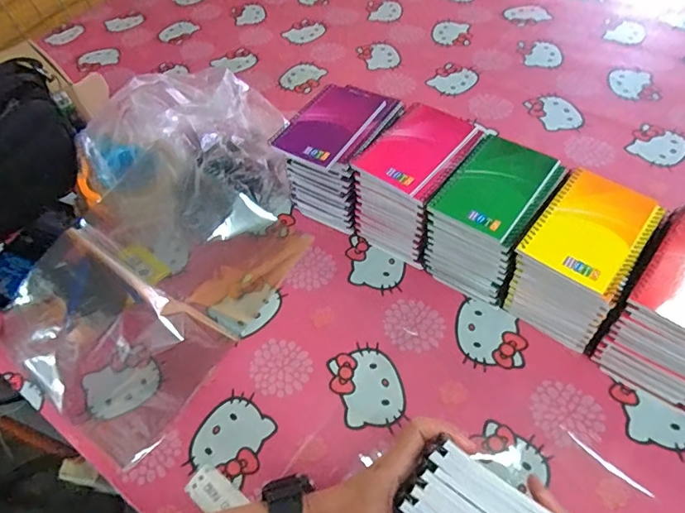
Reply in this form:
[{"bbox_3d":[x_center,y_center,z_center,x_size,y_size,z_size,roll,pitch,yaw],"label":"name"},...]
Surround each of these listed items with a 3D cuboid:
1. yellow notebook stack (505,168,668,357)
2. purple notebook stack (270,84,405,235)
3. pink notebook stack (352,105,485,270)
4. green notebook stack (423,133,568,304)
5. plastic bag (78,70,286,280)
[{"bbox_3d":[0.241,0.005,0.478,0.092,0.114,0.128,31,62,24],"label":"yellow notebook stack"},{"bbox_3d":[0.002,-0.130,0.593,0.107,0.124,0.141,28,61,22],"label":"purple notebook stack"},{"bbox_3d":[0.088,-0.088,0.557,0.099,0.114,0.134,30,61,23],"label":"pink notebook stack"},{"bbox_3d":[0.164,-0.041,0.520,0.100,0.118,0.133,30,61,23],"label":"green notebook stack"},{"bbox_3d":[-0.212,-0.133,0.634,0.285,0.087,0.274,-27,57,-15],"label":"plastic bag"}]

